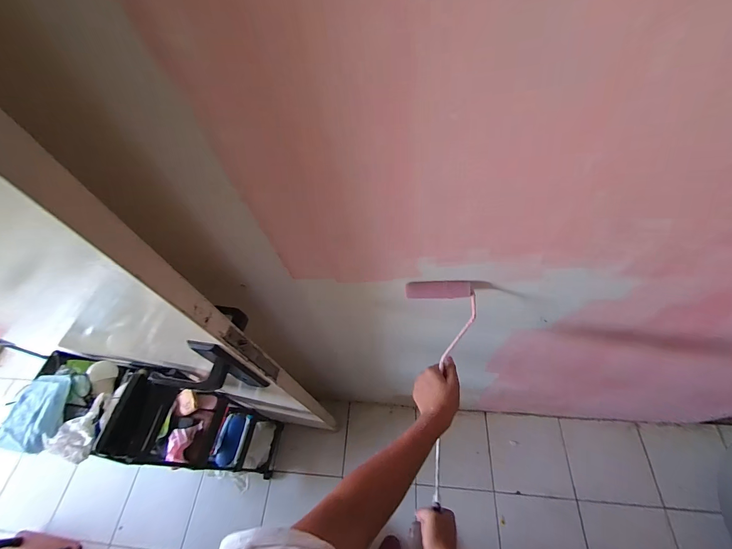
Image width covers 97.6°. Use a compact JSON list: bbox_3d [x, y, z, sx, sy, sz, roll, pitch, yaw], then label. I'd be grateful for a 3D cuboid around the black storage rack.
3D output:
[{"bbox_3d":[-0.576,0.466,1.021,0.347,0.911,0.189,13,60,12],"label":"black storage rack"}]

